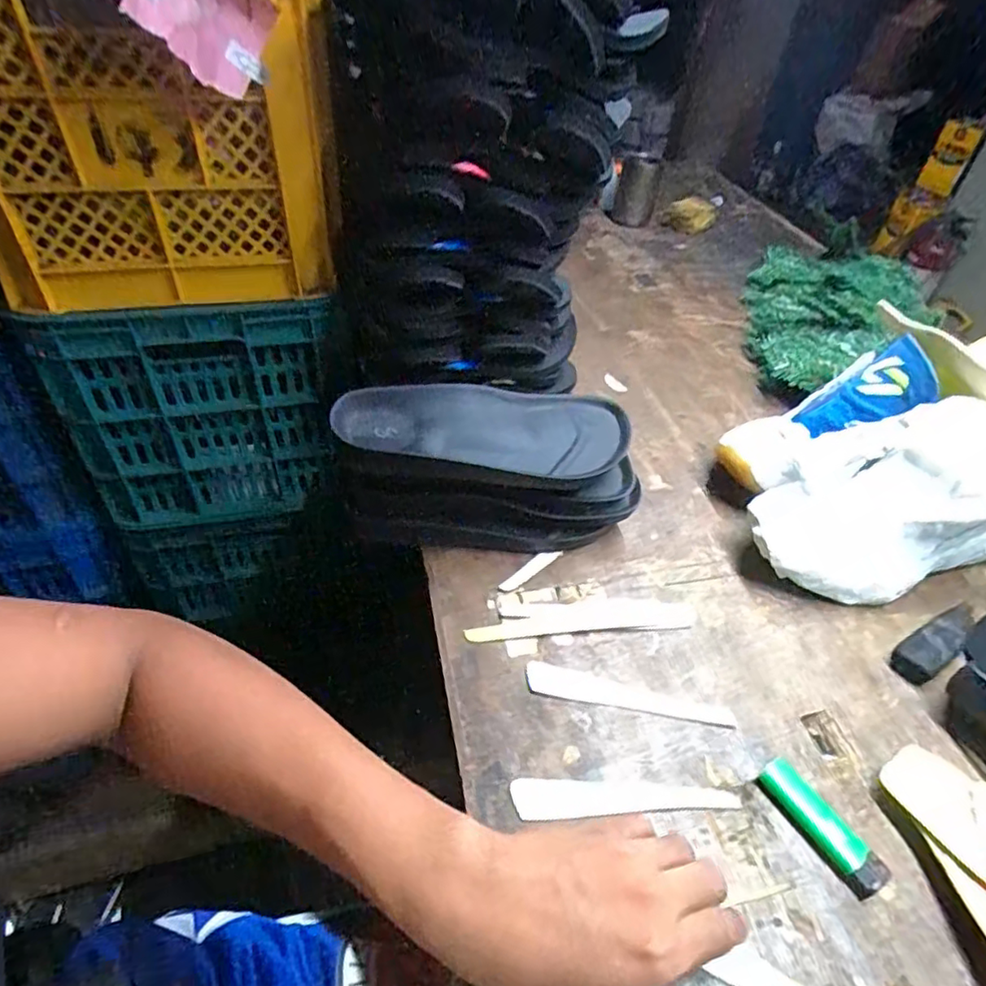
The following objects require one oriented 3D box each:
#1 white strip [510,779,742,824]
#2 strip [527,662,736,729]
[{"bbox_3d":[0.085,0.195,0.386,0.143,0.004,0.024,1,42,-4],"label":"white strip"},{"bbox_3d":[0.100,0.148,0.442,0.148,0.004,0.024,9,43,5],"label":"strip"}]

